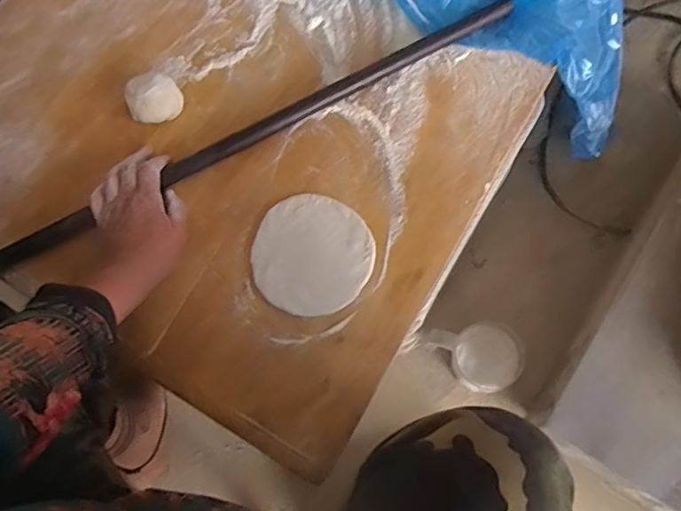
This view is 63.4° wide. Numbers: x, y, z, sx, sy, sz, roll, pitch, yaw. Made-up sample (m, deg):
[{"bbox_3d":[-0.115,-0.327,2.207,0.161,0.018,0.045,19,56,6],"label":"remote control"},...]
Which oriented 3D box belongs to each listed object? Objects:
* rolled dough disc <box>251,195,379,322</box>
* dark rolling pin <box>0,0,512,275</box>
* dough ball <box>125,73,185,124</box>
[{"bbox_3d":[-0.032,-0.002,0.592,0.126,0.015,0.129,-1,72,4],"label":"rolled dough disc"},{"bbox_3d":[-0.100,-0.145,0.645,0.673,0.021,0.027,-27,74,-3],"label":"dark rolling pin"},{"bbox_3d":[-0.220,-0.185,0.652,0.061,0.038,0.060,-1,72,4],"label":"dough ball"}]

